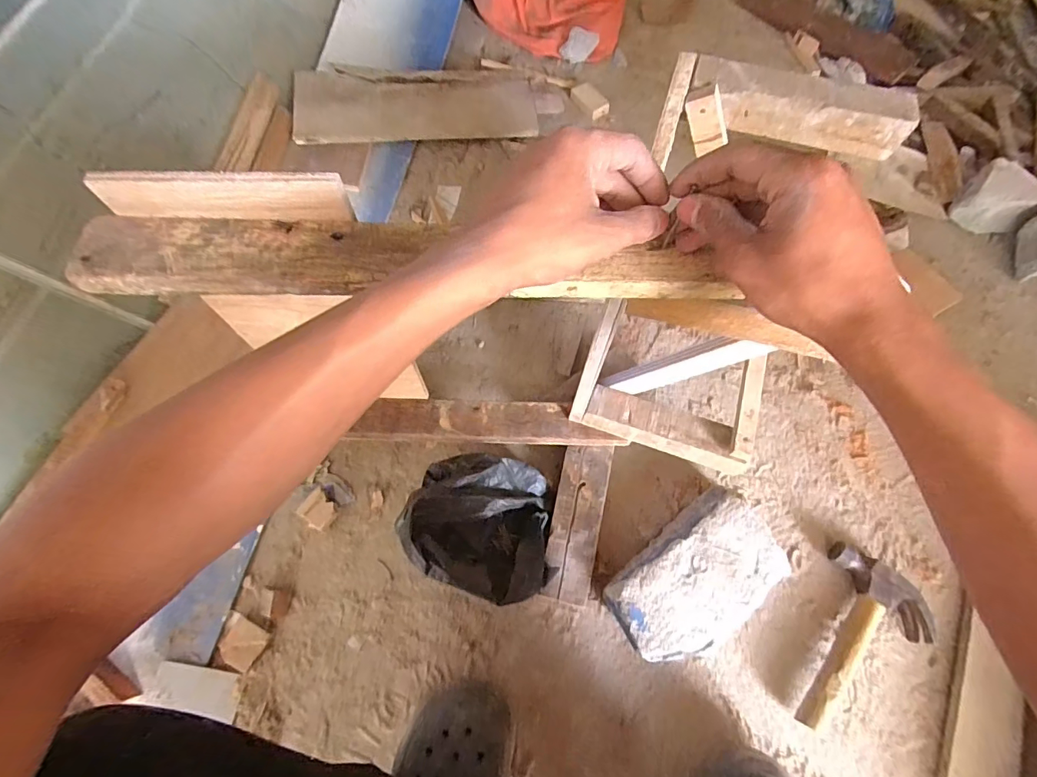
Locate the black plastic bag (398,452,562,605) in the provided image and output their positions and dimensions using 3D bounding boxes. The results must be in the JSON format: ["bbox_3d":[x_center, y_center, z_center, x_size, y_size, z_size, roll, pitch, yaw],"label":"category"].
[{"bbox_3d":[-0.041,0.157,0.551,0.166,0.112,0.152,14,68,4],"label":"black plastic bag"}]

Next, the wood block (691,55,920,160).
[{"bbox_3d":[0.258,-0.263,0.436,0.196,0.039,0.052,17,68,5],"label":"wood block"}]

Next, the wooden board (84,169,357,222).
[{"bbox_3d":[-0.189,-0.124,0.303,0.152,0.033,0.013,-1,68,-2],"label":"wooden board"}]

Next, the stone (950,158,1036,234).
[{"bbox_3d":[0.783,-0.309,0.763,0.100,0.076,0.097,-35,73,-15],"label":"stone"}]

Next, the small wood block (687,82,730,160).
[{"bbox_3d":[0.179,-0.252,0.443,0.029,0.048,0.014,-9,35,32],"label":"small wood block"}]

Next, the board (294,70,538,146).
[{"bbox_3d":[-0.181,-0.504,0.840,0.415,0.014,0.141,-4,76,-7],"label":"board"}]

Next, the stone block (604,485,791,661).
[{"bbox_3d":[0.205,0.225,0.554,0.205,0.075,0.120,-35,73,-15],"label":"stone block"}]

